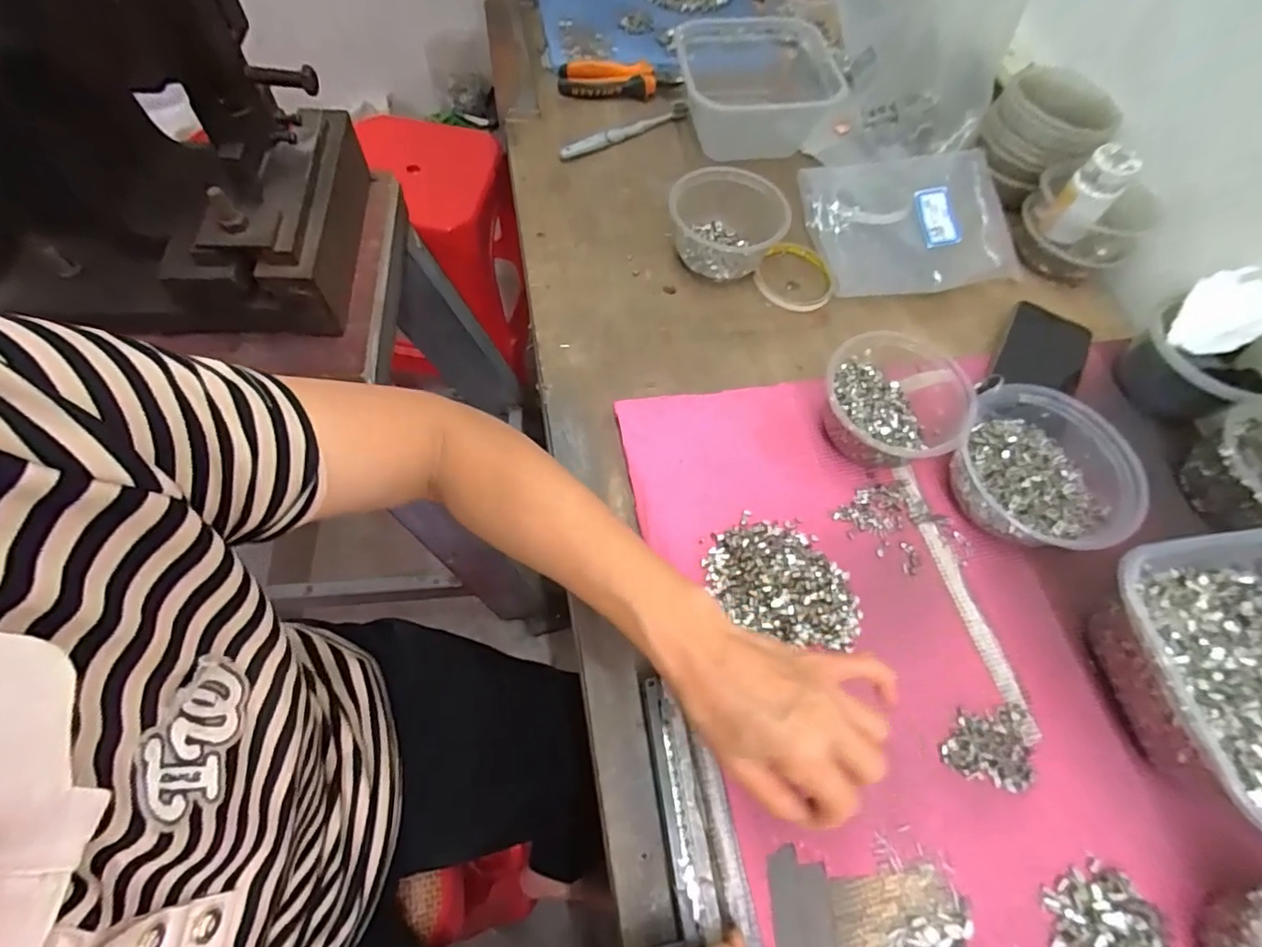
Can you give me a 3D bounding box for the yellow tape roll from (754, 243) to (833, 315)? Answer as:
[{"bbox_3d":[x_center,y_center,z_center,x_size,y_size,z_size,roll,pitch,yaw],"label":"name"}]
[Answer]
[{"bbox_3d":[0.172,-0.206,0.586,0.078,0.012,0.091,23,63,6],"label":"yellow tape roll"}]

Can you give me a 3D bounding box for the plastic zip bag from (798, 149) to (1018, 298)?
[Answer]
[{"bbox_3d":[0.299,-0.268,0.606,0.213,0.039,0.161,-7,64,-5],"label":"plastic zip bag"}]

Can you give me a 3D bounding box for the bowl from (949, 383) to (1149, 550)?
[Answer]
[{"bbox_3d":[0.322,-0.004,0.449,0.118,0.065,0.138,13,63,3],"label":"bowl"}]

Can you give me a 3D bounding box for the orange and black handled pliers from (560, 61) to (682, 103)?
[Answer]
[{"bbox_3d":[-0.014,-0.488,0.702,0.148,0.027,0.049,0,64,-1],"label":"orange and black handled pliers"}]

